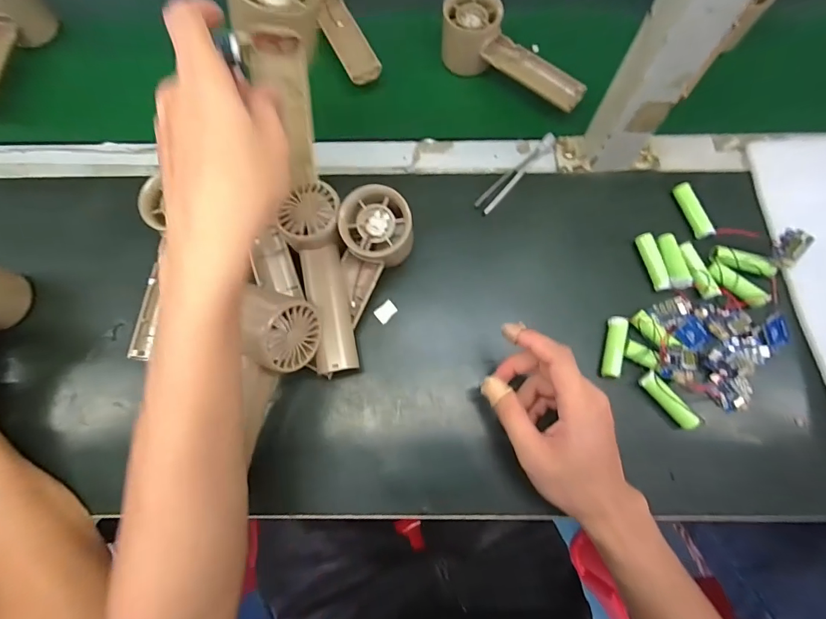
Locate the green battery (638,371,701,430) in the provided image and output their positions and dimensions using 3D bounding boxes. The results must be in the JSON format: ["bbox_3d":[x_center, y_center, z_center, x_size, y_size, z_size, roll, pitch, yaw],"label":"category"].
[{"bbox_3d":[0.204,0.071,0.332,0.014,0.014,0.049,-36,78,-10],"label":"green battery"}]

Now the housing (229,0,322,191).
[{"bbox_3d":[-0.080,-0.152,0.267,0.053,0.027,0.145,-10,89,-3],"label":"housing"}]

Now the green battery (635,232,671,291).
[{"bbox_3d":[0.211,-0.042,0.369,0.011,0.013,0.052,-15,76,-5],"label":"green battery"}]

